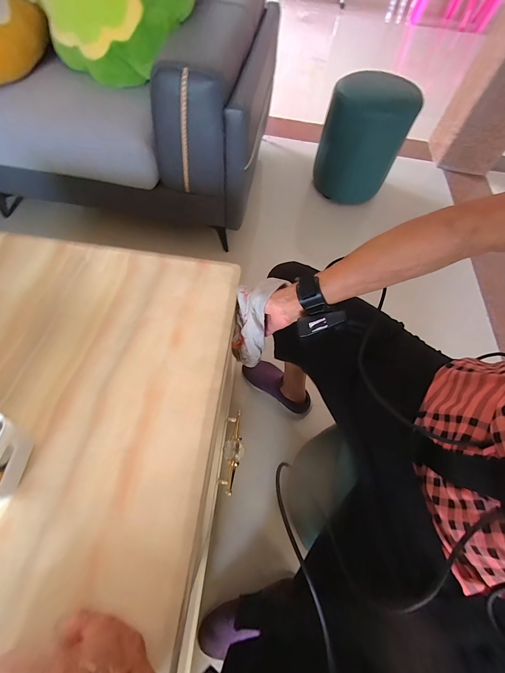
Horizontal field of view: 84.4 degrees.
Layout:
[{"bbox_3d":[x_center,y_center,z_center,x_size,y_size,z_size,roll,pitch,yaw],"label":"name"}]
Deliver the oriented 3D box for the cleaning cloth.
[{"bbox_3d":[-0.004,-0.022,0.510,0.074,0.175,0.067,20,35,8],"label":"cleaning cloth"}]

